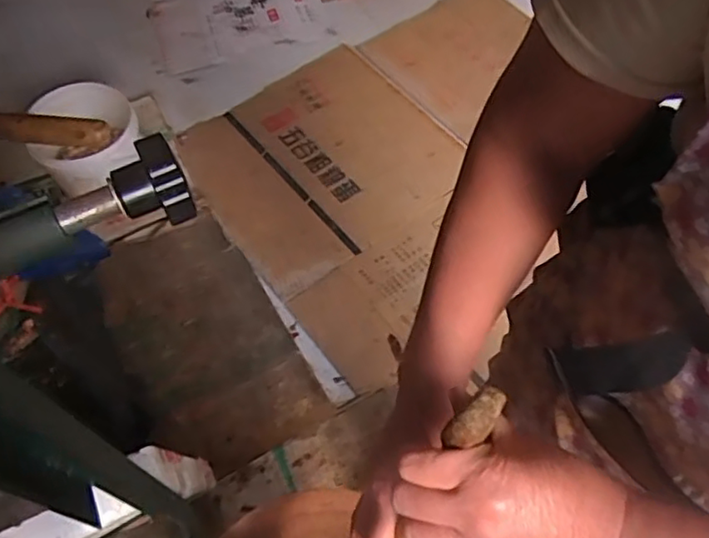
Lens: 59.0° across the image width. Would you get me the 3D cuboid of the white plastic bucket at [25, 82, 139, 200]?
[{"bbox_3d":[-0.612,-0.284,1.484,0.254,0.214,0.248,0,59,0],"label":"white plastic bucket"}]

